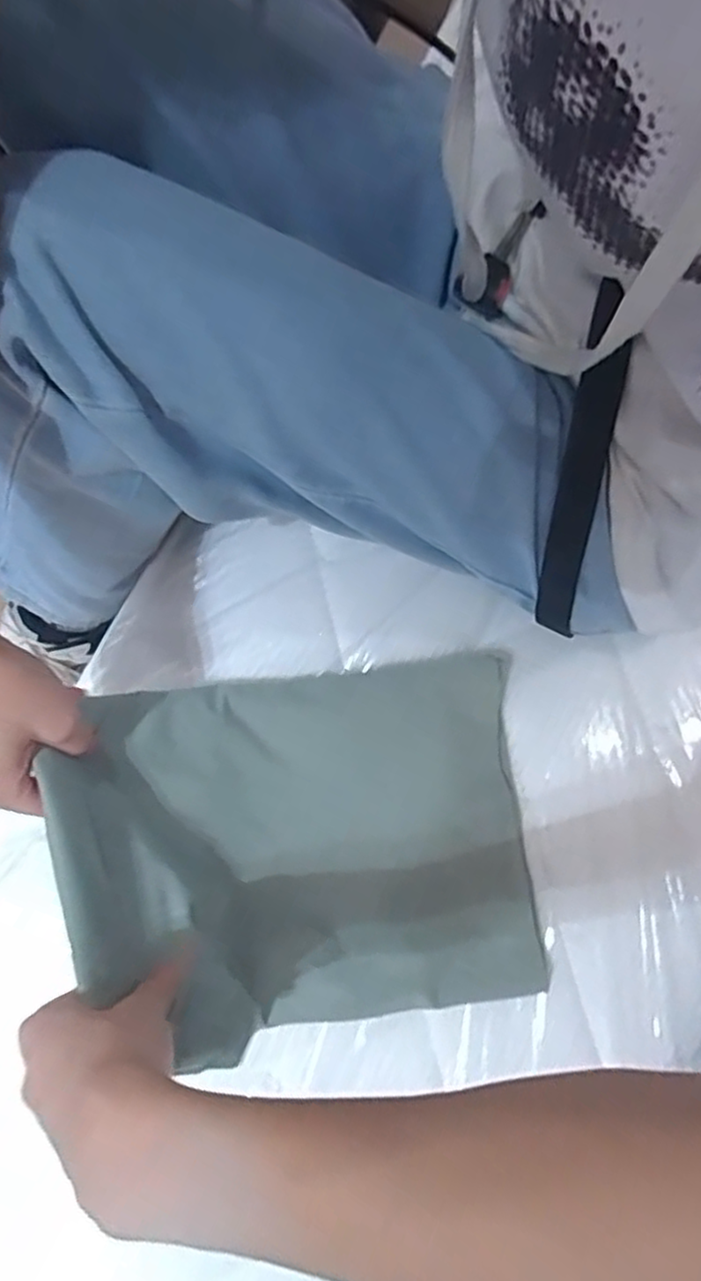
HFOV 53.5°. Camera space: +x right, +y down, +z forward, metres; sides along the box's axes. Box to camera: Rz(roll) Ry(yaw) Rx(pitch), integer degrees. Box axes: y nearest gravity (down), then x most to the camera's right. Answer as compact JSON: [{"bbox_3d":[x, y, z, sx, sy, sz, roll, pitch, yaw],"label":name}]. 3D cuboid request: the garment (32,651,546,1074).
[{"bbox_3d":[-0.021,0.124,0.419,0.266,0.103,0.212,-5,79,-1],"label":"garment"}]

